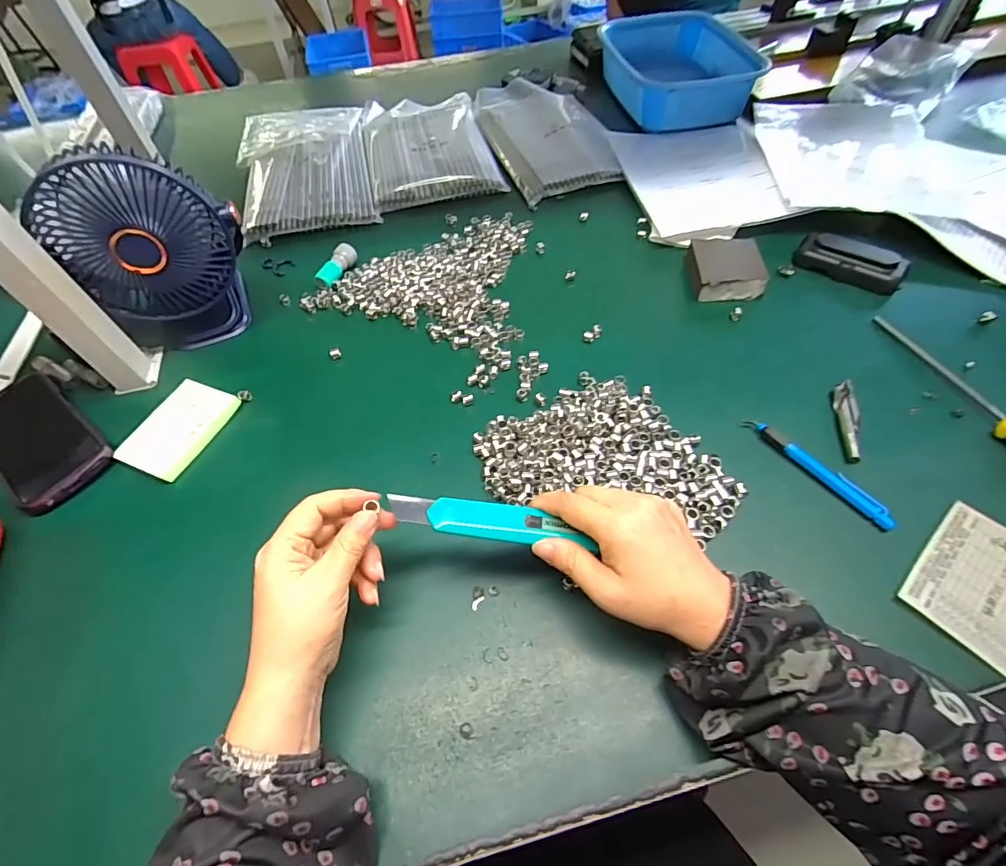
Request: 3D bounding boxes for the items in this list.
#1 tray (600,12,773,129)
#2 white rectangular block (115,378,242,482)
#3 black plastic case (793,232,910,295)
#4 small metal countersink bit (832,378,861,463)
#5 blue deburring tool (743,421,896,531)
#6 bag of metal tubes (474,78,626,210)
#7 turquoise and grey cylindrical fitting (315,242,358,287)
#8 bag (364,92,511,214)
[{"bbox_3d":[0.285,-0.588,0.775,0.220,0.073,0.292,-6,55,0],"label":"tray"},{"bbox_3d":[-0.295,-0.004,0.436,0.062,0.016,0.093,18,57,17],"label":"white rectangular block"},{"bbox_3d":[0.379,-0.189,0.517,0.103,0.026,0.043,23,59,20],"label":"black plastic case"},{"bbox_3d":[0.294,-0.013,0.407,0.013,0.013,0.087,12,56,13],"label":"small metal countersink bit"},{"bbox_3d":[0.250,0.027,0.378,0.009,0.012,0.122,-31,57,-17],"label":"blue deburring tool"},{"bbox_3d":[0.062,-0.466,0.736,0.169,0.027,0.331,-14,55,-5],"label":"bag of metal tubes"},{"bbox_3d":[-0.197,-0.198,0.563,0.022,0.021,0.060,21,58,18],"label":"turquoise and grey cylindrical fitting"},{"bbox_3d":[-0.117,-0.447,0.739,0.179,0.021,0.313,-13,54,-5],"label":"bag"}]

